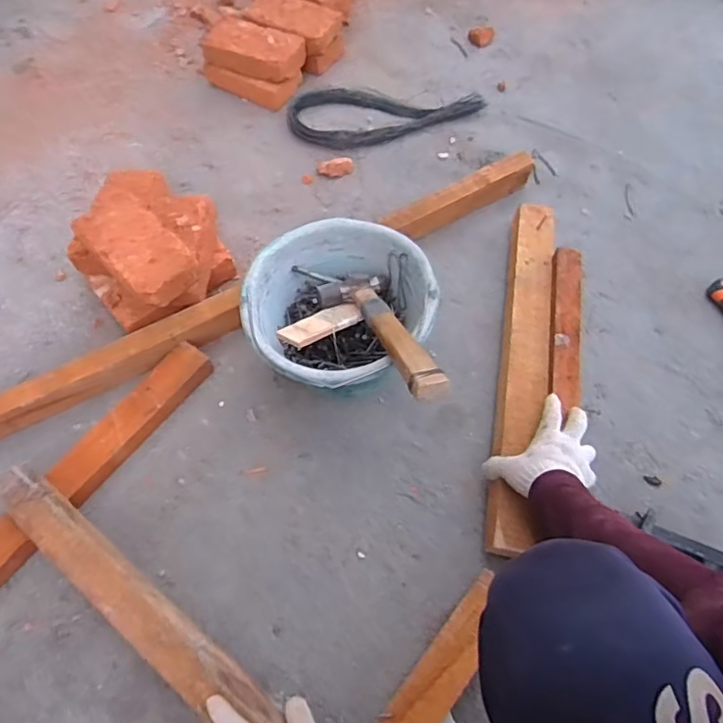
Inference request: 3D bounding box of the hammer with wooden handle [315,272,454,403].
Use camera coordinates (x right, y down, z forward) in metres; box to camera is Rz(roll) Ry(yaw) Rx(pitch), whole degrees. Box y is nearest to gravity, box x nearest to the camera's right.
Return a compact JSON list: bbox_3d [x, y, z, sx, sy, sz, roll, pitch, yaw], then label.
[{"bbox_3d":[0.034,-0.044,0.739,0.104,0.037,0.302,-23,36,-8],"label":"hammer with wooden handle"}]

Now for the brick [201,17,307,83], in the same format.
[{"bbox_3d":[-0.232,-0.656,1.189,0.204,0.045,0.111,24,66,16],"label":"brick"}]

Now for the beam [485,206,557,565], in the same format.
[{"bbox_3d":[0.247,-0.010,0.842,0.077,0.042,0.575,10,62,8],"label":"beam"}]

